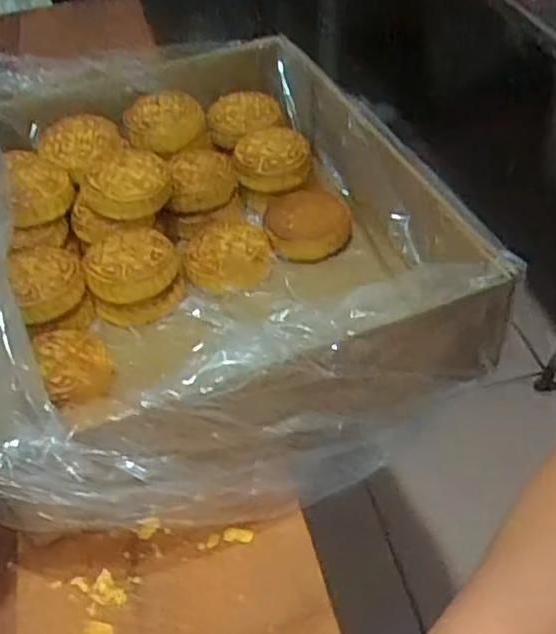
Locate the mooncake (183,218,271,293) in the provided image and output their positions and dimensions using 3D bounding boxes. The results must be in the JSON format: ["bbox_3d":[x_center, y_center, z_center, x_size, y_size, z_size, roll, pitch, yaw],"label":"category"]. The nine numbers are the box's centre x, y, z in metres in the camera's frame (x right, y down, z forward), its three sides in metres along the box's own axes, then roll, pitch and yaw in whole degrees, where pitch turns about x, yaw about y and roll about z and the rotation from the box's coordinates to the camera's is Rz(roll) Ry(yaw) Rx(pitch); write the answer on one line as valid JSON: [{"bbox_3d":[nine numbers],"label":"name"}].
[{"bbox_3d":[-0.040,-0.049,0.577,0.068,0.019,0.067,-6,45,-2],"label":"mooncake"}]

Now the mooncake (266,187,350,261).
[{"bbox_3d":[0.025,-0.081,0.606,0.070,0.024,0.070,-4,45,-1],"label":"mooncake"}]

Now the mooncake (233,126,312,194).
[{"bbox_3d":[-0.004,-0.141,0.631,0.064,0.028,0.062,3,46,7],"label":"mooncake"}]

